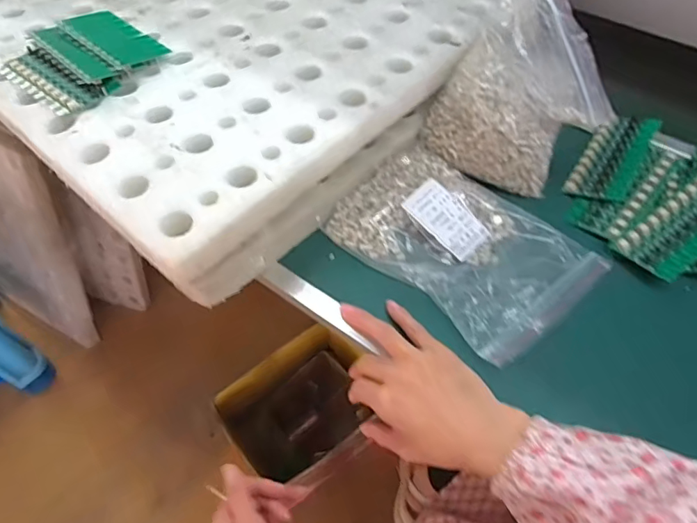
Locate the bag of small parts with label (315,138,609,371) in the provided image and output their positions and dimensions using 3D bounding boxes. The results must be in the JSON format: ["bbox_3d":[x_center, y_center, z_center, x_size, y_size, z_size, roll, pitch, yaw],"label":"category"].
[{"bbox_3d":[0.108,-0.024,0.489,0.164,0.029,0.226,-38,61,-24],"label":"bag of small parts with label"}]

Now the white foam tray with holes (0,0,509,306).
[{"bbox_3d":[-0.083,-0.234,0.580,0.360,0.060,0.536,33,61,23],"label":"white foam tray with holes"}]

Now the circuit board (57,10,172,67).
[{"bbox_3d":[-0.261,-0.245,0.553,0.130,0.008,0.058,35,62,24],"label":"circuit board"}]

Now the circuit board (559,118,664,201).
[{"bbox_3d":[0.288,-0.115,0.554,0.058,0.008,0.131,20,59,36],"label":"circuit board"}]

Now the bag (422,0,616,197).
[{"bbox_3d":[0.161,-0.166,0.500,0.127,0.153,0.137,-23,56,-15],"label":"bag"}]

